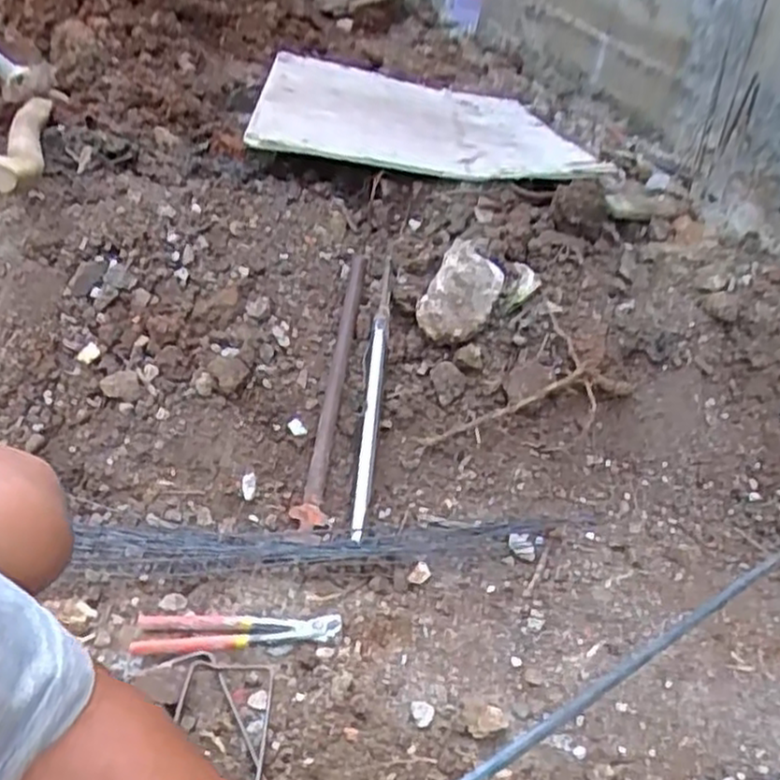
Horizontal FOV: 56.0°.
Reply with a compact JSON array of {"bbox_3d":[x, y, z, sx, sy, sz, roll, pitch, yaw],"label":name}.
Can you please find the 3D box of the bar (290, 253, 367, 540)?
[{"bbox_3d":[-0.076,-0.005,0.995,0.039,0.026,0.405,9,66,2],"label":"bar"}]

